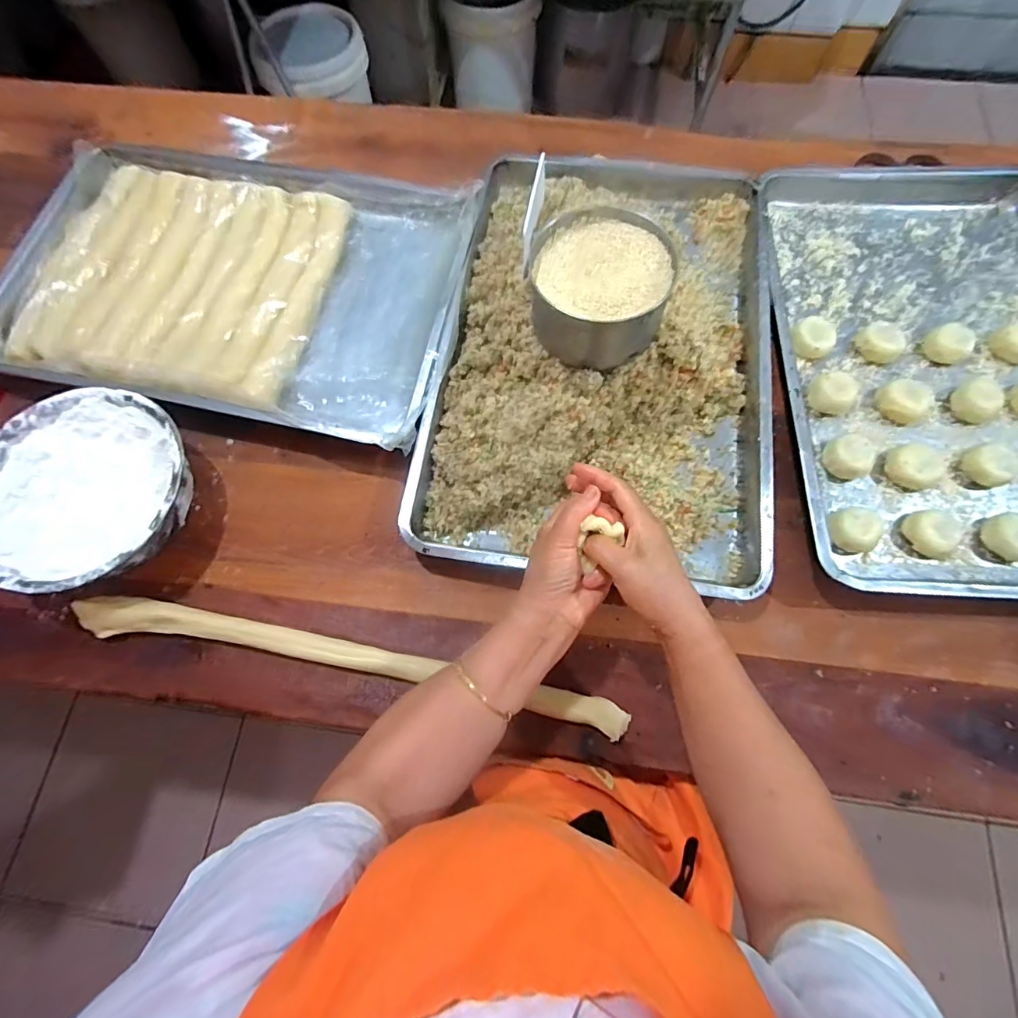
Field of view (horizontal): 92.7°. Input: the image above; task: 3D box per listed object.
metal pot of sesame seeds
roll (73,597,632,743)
[{"bbox_3d":[0.090,-0.224,0.496,0.133,0.070,0.135,0,71,1],"label":"metal pot of sesame seeds"},{"bbox_3d":[-0.169,0.159,0.508,0.583,0.023,0.043,9,74,4],"label":"roll"}]

